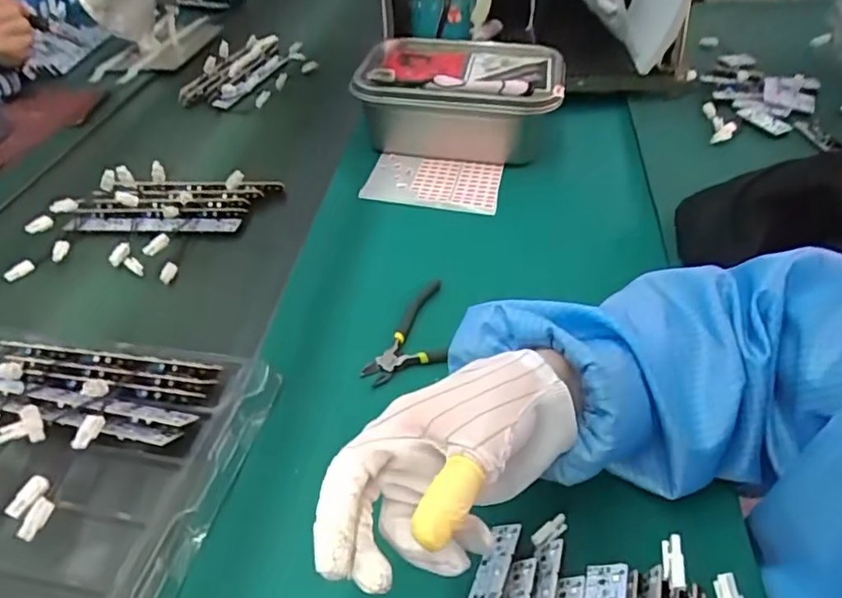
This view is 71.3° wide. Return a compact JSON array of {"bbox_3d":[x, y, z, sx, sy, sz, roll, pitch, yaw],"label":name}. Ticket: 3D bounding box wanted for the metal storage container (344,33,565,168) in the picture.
[{"bbox_3d":[0.051,-0.248,0.724,0.240,0.090,0.158,0,44,5],"label":"metal storage container"}]

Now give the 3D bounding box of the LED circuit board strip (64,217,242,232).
[{"bbox_3d":[-0.289,-0.081,0.633,0.182,0.010,0.025,1,44,5],"label":"LED circuit board strip"}]

